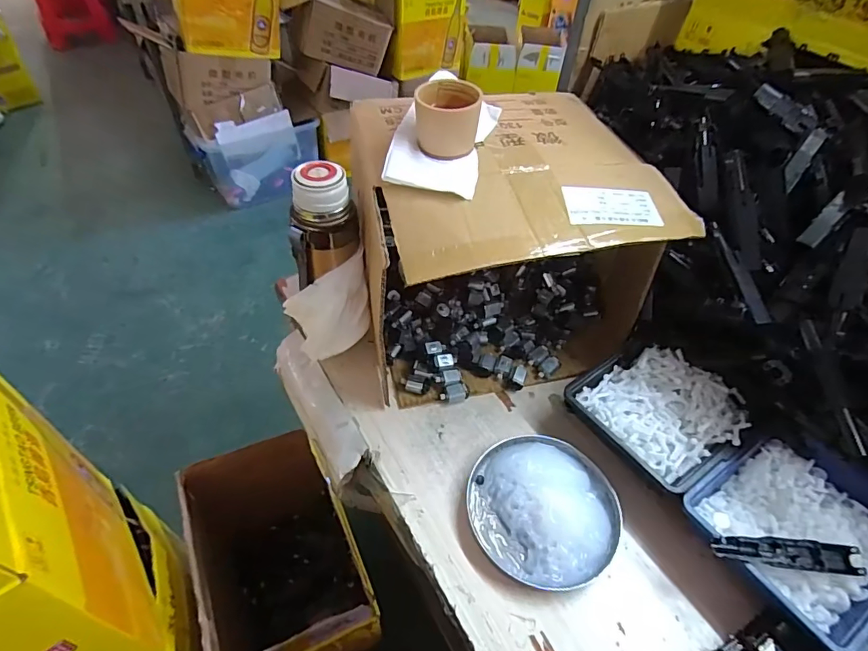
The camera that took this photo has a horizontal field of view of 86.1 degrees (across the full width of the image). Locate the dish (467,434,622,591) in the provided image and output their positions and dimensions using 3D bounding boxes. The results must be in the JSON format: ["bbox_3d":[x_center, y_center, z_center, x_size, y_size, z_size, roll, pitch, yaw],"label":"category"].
[{"bbox_3d":[0.107,0.175,0.456,0.141,0.024,0.142,2,48,-2],"label":"dish"}]

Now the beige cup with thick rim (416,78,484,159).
[{"bbox_3d":[0.013,-0.207,0.463,0.061,0.052,0.061,2,48,-2],"label":"beige cup with thick rim"}]

